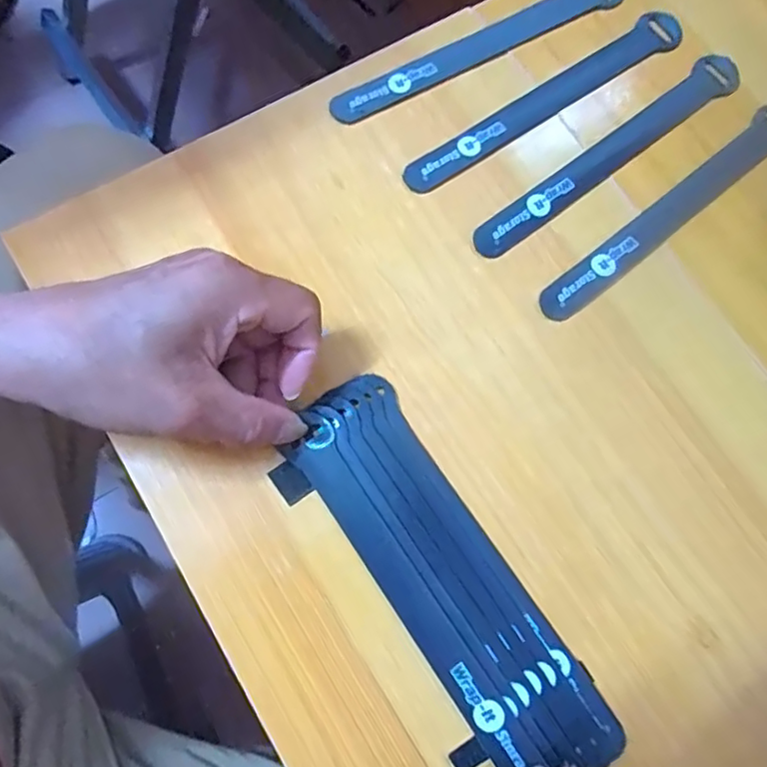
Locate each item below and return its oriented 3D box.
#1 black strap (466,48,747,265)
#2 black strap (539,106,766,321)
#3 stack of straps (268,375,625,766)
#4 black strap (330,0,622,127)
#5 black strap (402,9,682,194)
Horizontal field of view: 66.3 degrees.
[{"bbox_3d":[0.131,-0.132,0.333,0.199,0.004,0.023,-36,79,-11],"label":"black strap"},{"bbox_3d":[0.164,-0.098,0.326,0.199,0.004,0.023,-39,79,-11],"label":"black strap"},{"bbox_3d":[0.024,0.091,0.268,0.067,0.010,0.195,-34,78,-10],"label":"stack of straps"},{"bbox_3d":[0.059,-0.199,0.347,0.198,0.005,0.023,-30,78,-9],"label":"black strap"},{"bbox_3d":[0.095,-0.166,0.342,0.198,0.005,0.023,-32,78,-10],"label":"black strap"}]

